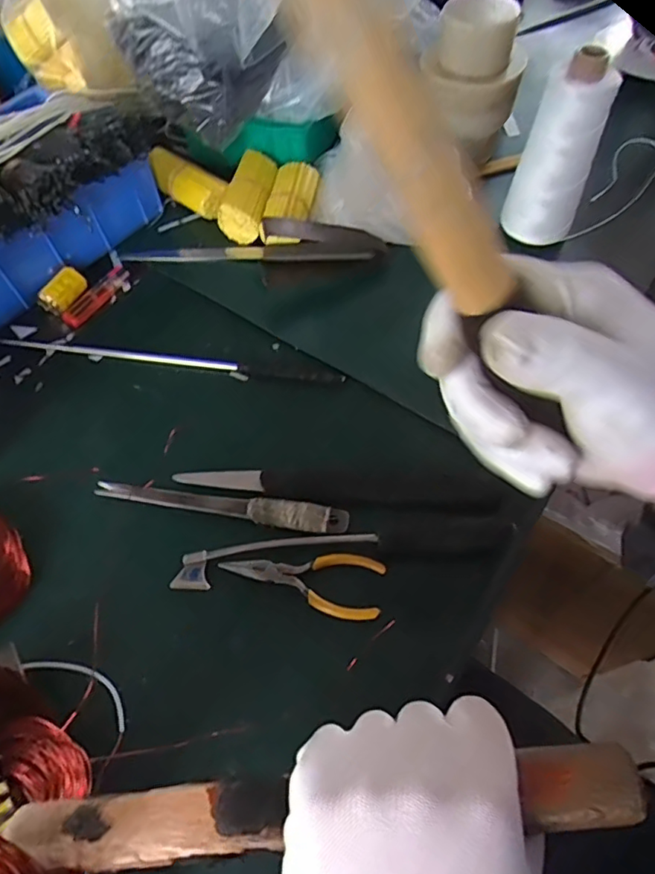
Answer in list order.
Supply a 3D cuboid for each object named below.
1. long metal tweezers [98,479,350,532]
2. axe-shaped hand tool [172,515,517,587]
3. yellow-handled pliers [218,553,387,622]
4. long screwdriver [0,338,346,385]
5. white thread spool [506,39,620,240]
[{"bbox_3d":[-0.086,0.053,0.439,0.205,0.006,0.022,8,60,6],"label":"long metal tweezers"},{"bbox_3d":[-0.040,0.089,0.415,0.155,0.014,0.028,-8,60,-3],"label":"axe-shaped hand tool"},{"bbox_3d":[-0.019,0.105,0.412,0.118,0.006,0.046,9,61,7],"label":"yellow-handled pliers"},{"bbox_3d":[-0.158,-0.074,0.524,0.347,0.016,0.021,7,60,6],"label":"long screwdriver"},{"bbox_3d":[0.212,-0.258,0.504,0.066,0.167,0.056,21,63,13],"label":"white thread spool"}]

